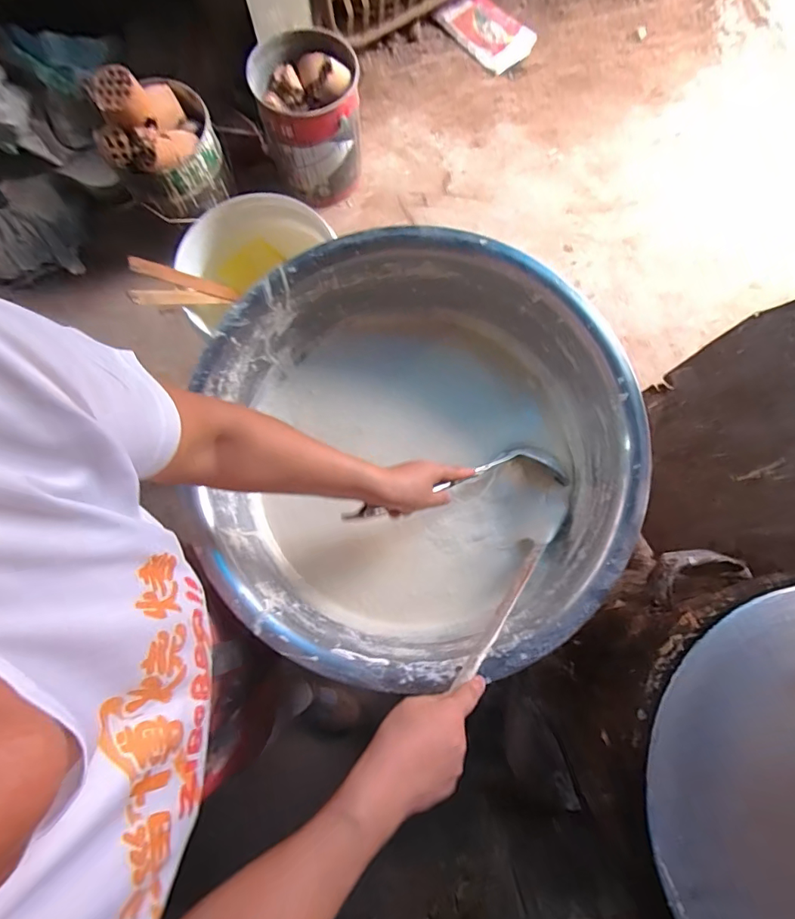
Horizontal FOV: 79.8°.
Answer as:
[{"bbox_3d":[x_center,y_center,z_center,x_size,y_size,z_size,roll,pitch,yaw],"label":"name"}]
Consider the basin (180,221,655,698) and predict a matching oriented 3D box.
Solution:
[{"bbox_3d":[0.032,-0.006,0.634,0.510,0.163,0.533,0,79,1],"label":"basin"}]

